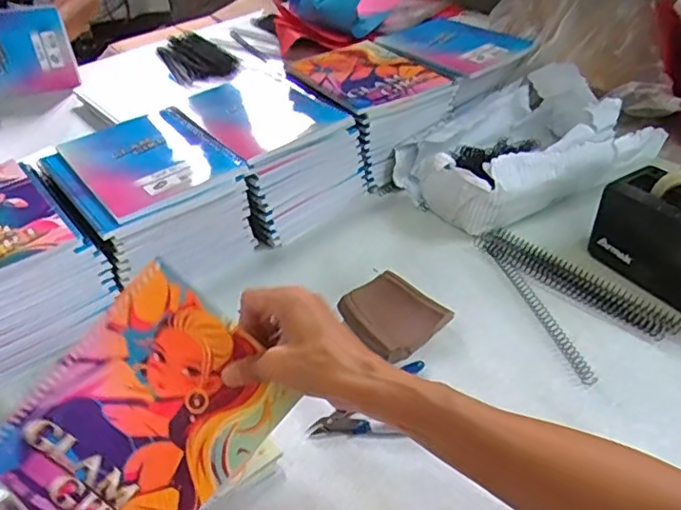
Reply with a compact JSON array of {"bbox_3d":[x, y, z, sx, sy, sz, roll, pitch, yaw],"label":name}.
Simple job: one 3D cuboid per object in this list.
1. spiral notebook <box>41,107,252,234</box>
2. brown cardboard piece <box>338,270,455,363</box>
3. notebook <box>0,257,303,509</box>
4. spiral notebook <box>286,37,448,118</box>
[{"bbox_3d":[-0.226,-0.107,0.655,0.170,0.012,0.203,-27,43,-28],"label":"spiral notebook"},{"bbox_3d":[0.053,0.061,0.581,0.084,0.024,0.092,-26,43,-28],"label":"brown cardboard piece"},{"bbox_3d":[-0.144,0.122,0.411,0.143,0.024,0.193,43,87,2],"label":"notebook"},{"bbox_3d":[0.039,-0.250,0.796,0.175,0.014,0.201,-23,41,-24],"label":"spiral notebook"}]

